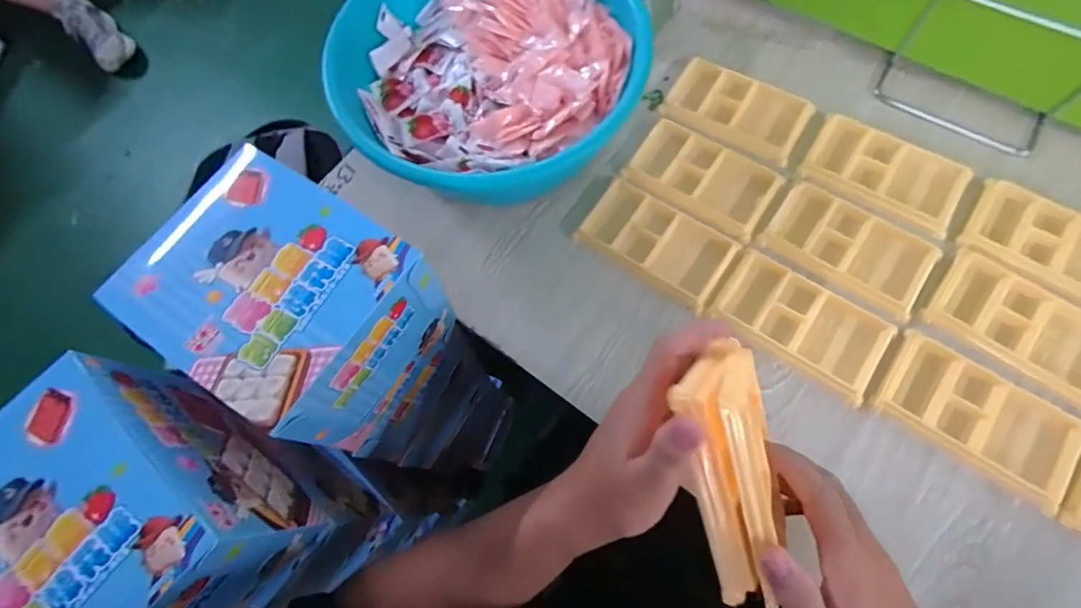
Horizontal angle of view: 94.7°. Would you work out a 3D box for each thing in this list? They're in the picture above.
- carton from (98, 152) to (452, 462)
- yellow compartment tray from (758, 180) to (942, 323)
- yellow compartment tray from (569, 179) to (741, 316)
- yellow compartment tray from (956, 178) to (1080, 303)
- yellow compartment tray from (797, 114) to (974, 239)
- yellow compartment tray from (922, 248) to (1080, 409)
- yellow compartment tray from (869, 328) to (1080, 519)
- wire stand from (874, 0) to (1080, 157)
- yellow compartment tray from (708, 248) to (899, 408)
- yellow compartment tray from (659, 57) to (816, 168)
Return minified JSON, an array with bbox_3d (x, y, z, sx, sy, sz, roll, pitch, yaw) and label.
[{"bbox_3d":[-0.190,0.002,0.403,0.180,0.159,0.147,30,76,14],"label":"carton"},{"bbox_3d":[0.283,-0.053,0.459,0.138,0.013,0.079,35,77,16],"label":"yellow compartment tray"},{"bbox_3d":[0.110,-0.058,0.471,0.134,0.012,0.079,32,76,15],"label":"yellow compartment tray"},{"bbox_3d":[0.448,-0.048,0.433,0.136,0.010,0.083,32,76,15],"label":"yellow compartment tray"},{"bbox_3d":[0.332,-0.127,0.478,0.139,0.015,0.083,30,75,15],"label":"yellow compartment tray"},{"bbox_3d":[0.410,0.019,0.421,0.138,0.012,0.080,36,77,16],"label":"yellow compartment tray"},{"bbox_3d":[0.351,0.089,0.399,0.141,0.015,0.077,34,76,16],"label":"yellow compartment tray"},{"bbox_3d":[0.421,-0.217,0.472,0.160,0.084,0.072,33,76,15],"label":"wire stand"},{"bbox_3d":[0.224,0.015,0.427,0.135,0.010,0.078,35,77,16],"label":"yellow compartment tray"},{"bbox_3d":[0.204,-0.202,0.517,0.137,0.013,0.083,29,75,15],"label":"yellow compartment tray"}]

